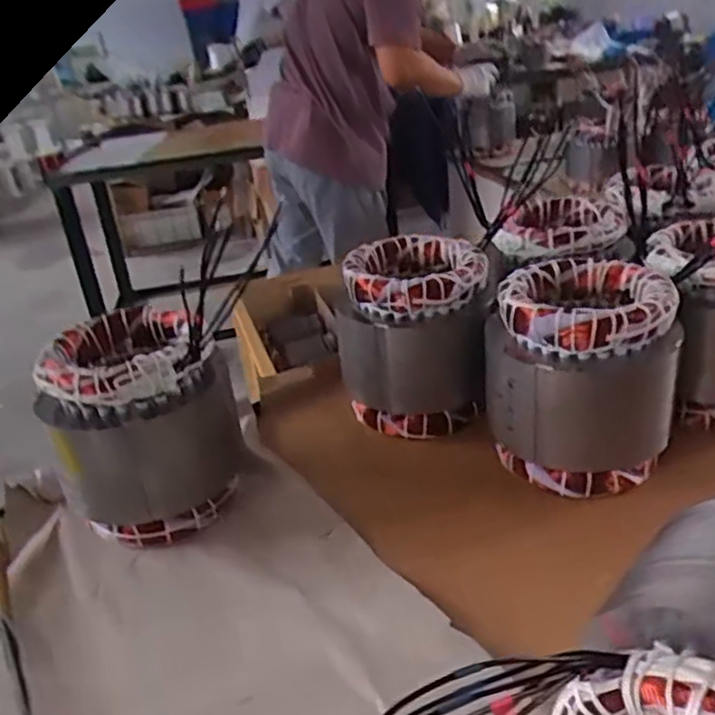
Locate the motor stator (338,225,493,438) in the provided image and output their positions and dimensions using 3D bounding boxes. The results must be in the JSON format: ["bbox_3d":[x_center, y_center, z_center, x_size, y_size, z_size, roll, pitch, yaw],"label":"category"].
[{"bbox_3d":[0.054,-0.022,0.700,0.149,0.161,0.130,-1,27,12],"label":"motor stator"}]

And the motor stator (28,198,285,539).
[{"bbox_3d":[-0.173,0.057,0.587,0.139,0.160,0.130,-14,27,-14],"label":"motor stator"}]

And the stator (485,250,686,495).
[{"bbox_3d":[0.181,0.019,0.594,0.137,0.162,0.137,-3,26,7],"label":"stator"}]

